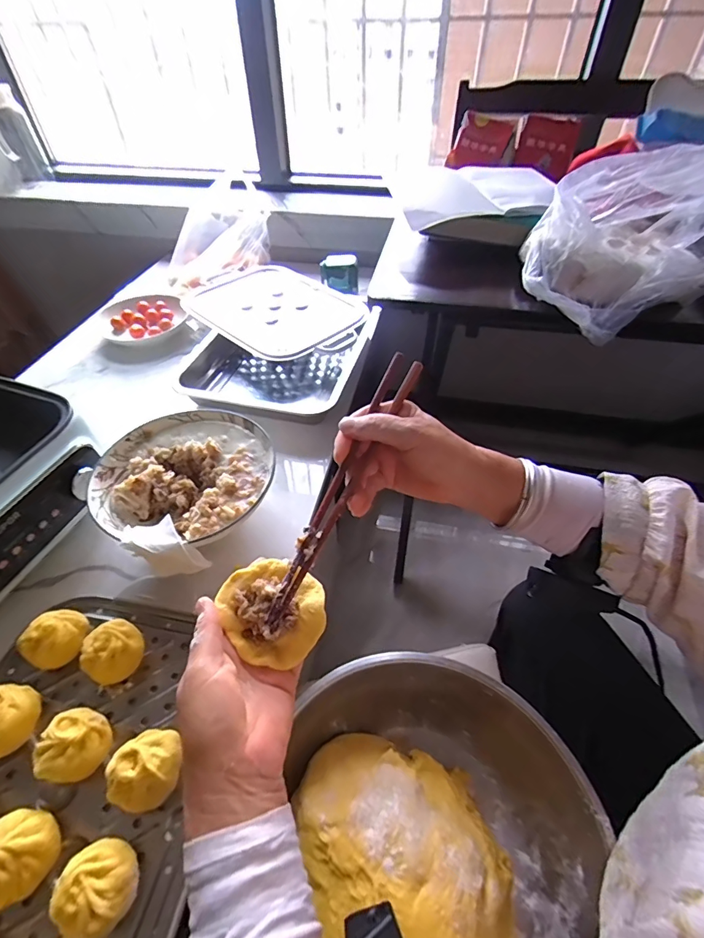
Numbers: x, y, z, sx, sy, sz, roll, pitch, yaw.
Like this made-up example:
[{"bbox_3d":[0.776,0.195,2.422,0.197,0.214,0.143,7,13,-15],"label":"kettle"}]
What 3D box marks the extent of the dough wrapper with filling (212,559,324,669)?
[{"bbox_3d":[-0.060,0.109,0.331,0.074,0.030,0.072,0,48,0],"label":"dough wrapper with filling"}]

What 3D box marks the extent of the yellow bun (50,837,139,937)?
[{"bbox_3d":[-0.173,0.290,0.298,0.043,0.045,0.047,0,48,0],"label":"yellow bun"}]

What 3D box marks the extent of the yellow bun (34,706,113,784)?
[{"bbox_3d":[-0.226,0.226,0.353,0.042,0.041,0.049,0,48,0],"label":"yellow bun"}]

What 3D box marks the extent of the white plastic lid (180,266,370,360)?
[{"bbox_3d":[-0.150,-0.305,0.802,0.321,0.022,0.239,30,55,25],"label":"white plastic lid"}]

